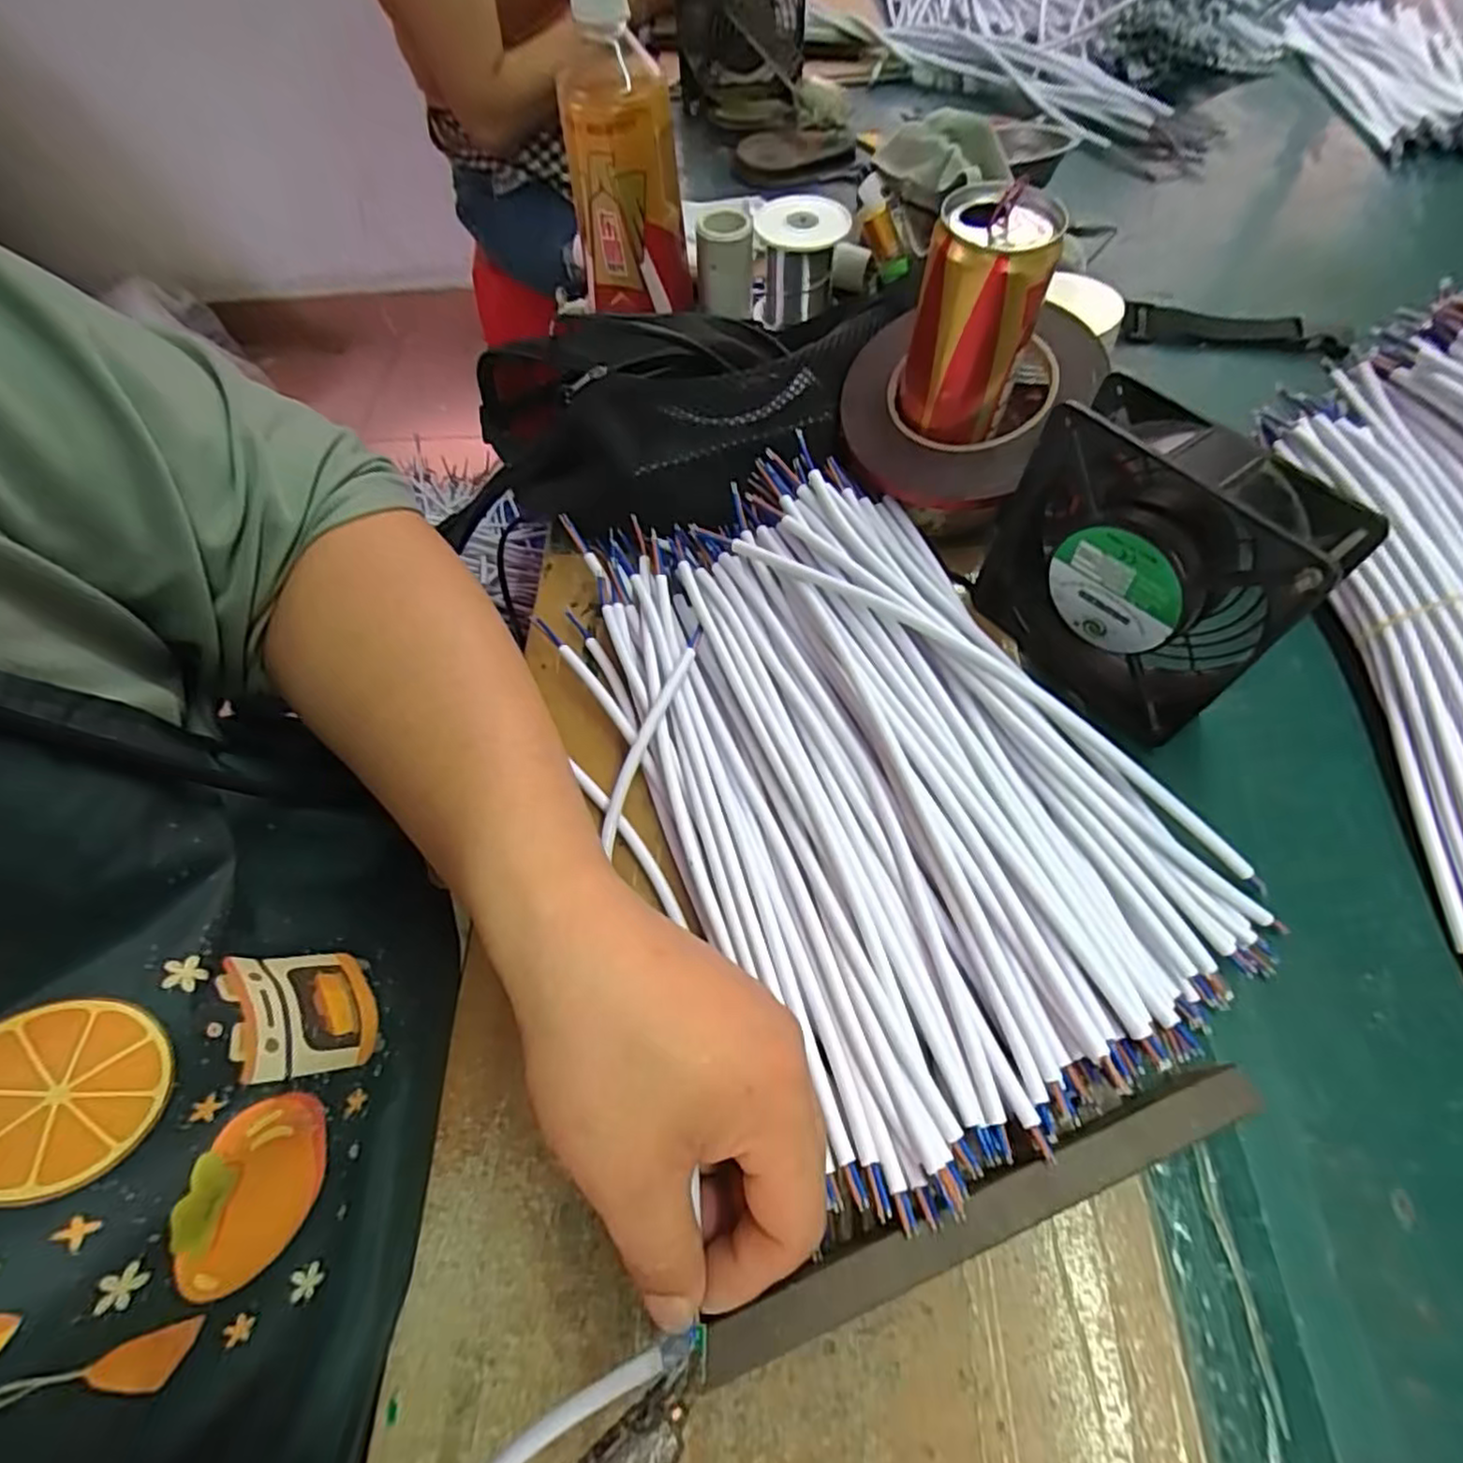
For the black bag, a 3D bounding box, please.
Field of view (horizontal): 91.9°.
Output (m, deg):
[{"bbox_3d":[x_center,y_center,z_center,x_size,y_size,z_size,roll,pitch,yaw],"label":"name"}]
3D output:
[{"bbox_3d":[-0.027,-0.181,0.419,0.266,0.086,0.135,-3,60,2],"label":"black bag"}]

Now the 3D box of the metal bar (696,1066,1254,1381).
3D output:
[{"bbox_3d":[0.082,0.159,0.236,0.190,0.032,0.018,-21,61,-8],"label":"metal bar"}]

